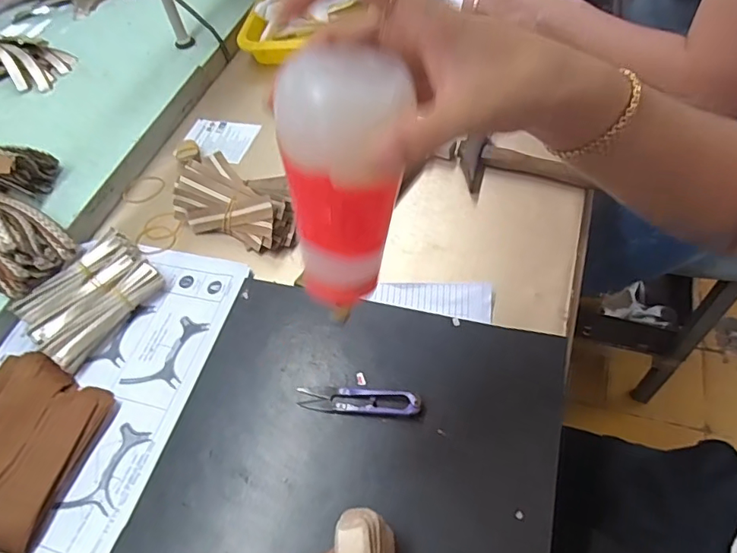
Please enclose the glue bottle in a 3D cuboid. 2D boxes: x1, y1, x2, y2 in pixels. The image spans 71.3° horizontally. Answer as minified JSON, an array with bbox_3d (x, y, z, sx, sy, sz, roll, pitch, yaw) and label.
[{"bbox_3d":[-0.011,-0.039,0.262,0.055,0.135,0.048,12,40,13],"label":"glue bottle"}]

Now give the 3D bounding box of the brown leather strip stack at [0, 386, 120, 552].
[{"bbox_3d":[-0.271,0.153,0.429,0.053,0.021,0.133,14,58,16],"label":"brown leather strip stack"}]

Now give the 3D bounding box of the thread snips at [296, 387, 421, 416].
[{"bbox_3d":[-0.009,0.101,0.423,0.101,0.013,0.023,2,55,9],"label":"thread snips"}]

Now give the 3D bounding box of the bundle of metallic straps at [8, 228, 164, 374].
[{"bbox_3d":[-0.280,0.022,0.524,0.091,0.029,0.126,32,65,26],"label":"bundle of metallic straps"}]

